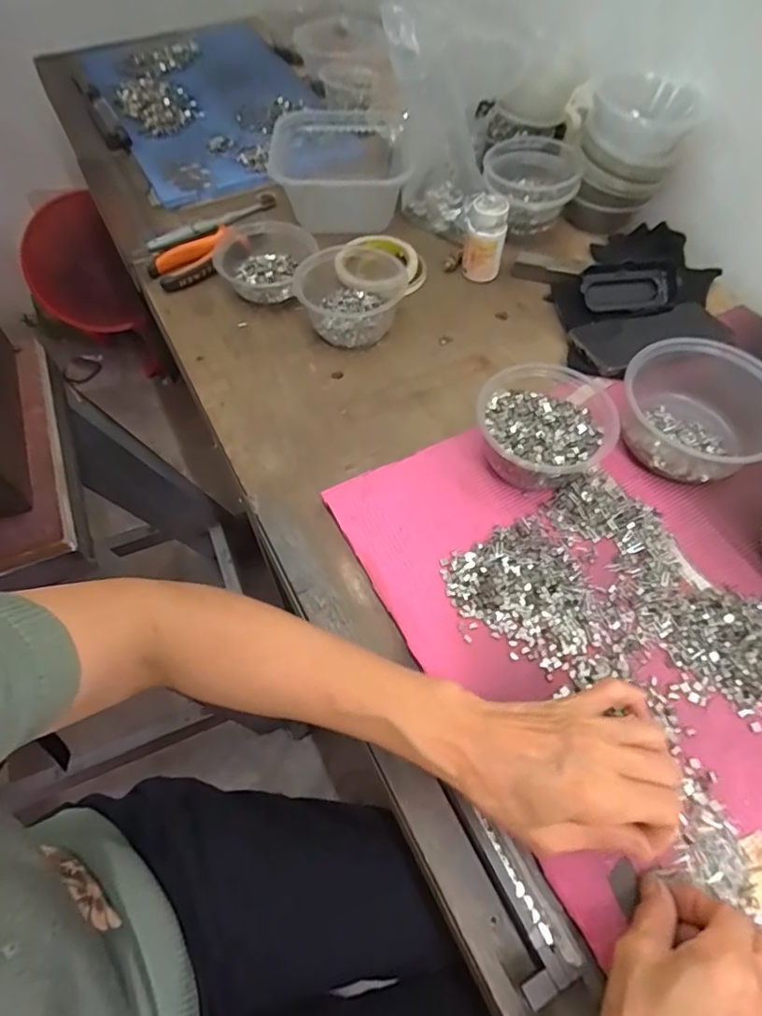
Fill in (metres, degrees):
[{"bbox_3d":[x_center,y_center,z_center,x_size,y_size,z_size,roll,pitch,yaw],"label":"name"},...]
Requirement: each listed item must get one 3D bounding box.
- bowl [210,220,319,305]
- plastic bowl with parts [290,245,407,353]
[{"bbox_3d":[-0.134,-0.285,0.637,0.116,0.053,0.106,-1,59,2],"label":"bowl"},{"bbox_3d":[-0.033,-0.234,0.601,0.106,0.055,0.110,-1,59,2],"label":"plastic bowl with parts"}]

